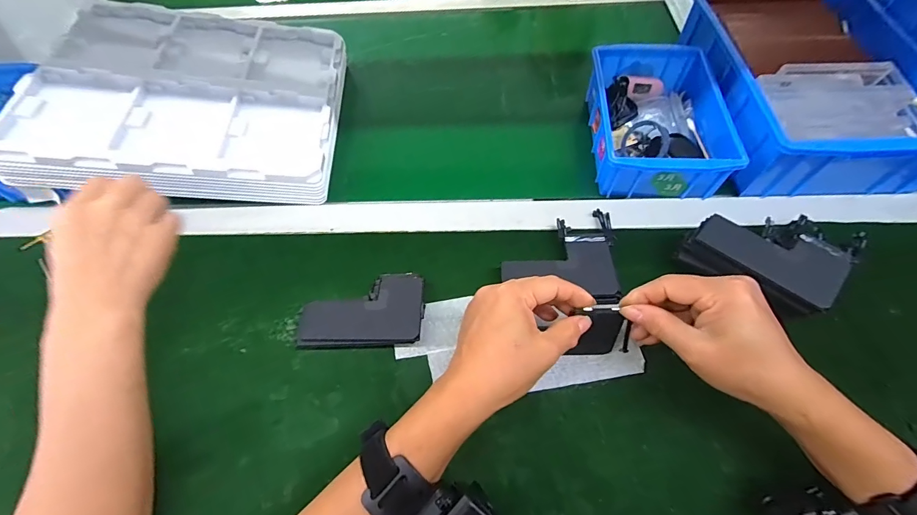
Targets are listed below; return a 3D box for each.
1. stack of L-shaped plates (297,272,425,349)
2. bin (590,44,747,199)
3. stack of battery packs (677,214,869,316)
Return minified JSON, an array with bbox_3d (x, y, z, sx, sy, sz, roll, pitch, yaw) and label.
[{"bbox_3d":[-0.089,0.053,0.366,0.113,0.025,0.069,-7,60,-1],"label":"stack of L-shaped plates"},{"bbox_3d":[0.230,-0.165,0.457,0.136,0.060,0.204,3,60,5],"label":"bin"},{"bbox_3d":[0.294,-0.007,0.368,0.125,0.053,0.112,-39,65,-18],"label":"stack of battery packs"}]

